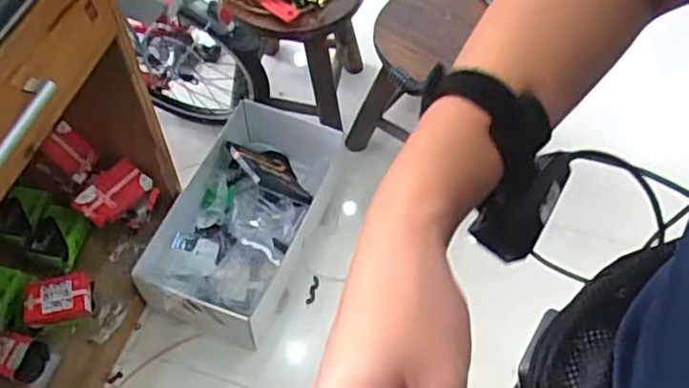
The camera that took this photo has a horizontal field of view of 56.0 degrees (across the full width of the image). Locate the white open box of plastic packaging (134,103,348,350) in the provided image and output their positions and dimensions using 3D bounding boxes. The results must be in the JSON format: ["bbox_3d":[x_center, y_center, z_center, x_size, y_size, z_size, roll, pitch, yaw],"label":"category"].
[{"bbox_3d":[-0.216,0.051,1.444,0.287,0.182,0.532,17,59,10],"label":"white open box of plastic packaging"}]

